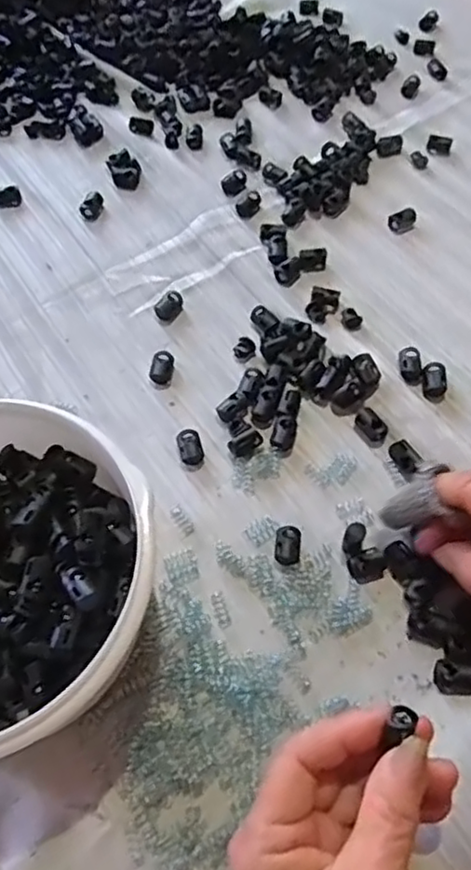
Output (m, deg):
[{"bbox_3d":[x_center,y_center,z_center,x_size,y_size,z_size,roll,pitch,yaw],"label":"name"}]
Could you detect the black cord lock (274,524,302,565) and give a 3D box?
[{"bbox_3d":[0.029,0.061,0.358,0.014,0.005,0.021,4,62,4],"label":"black cord lock"}]

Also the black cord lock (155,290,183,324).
[{"bbox_3d":[-0.045,-0.088,0.439,0.014,0.011,0.021,24,65,14],"label":"black cord lock"}]

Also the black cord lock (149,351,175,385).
[{"bbox_3d":[-0.047,-0.043,0.415,0.013,0.009,0.020,13,63,8],"label":"black cord lock"}]

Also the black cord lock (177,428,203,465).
[{"bbox_3d":[-0.027,0.008,0.388,0.014,0.009,0.022,-15,62,-6],"label":"black cord lock"}]

